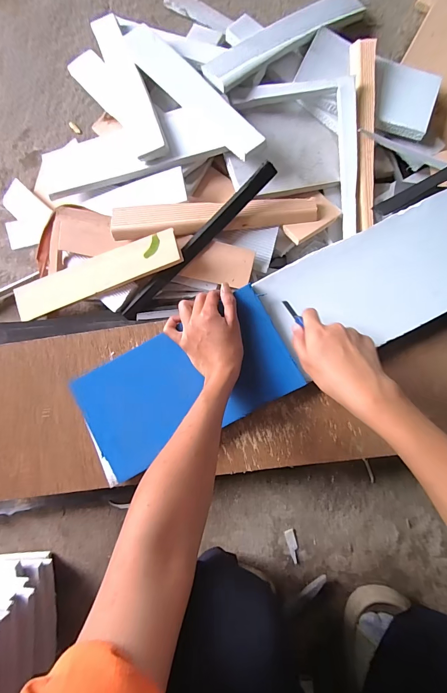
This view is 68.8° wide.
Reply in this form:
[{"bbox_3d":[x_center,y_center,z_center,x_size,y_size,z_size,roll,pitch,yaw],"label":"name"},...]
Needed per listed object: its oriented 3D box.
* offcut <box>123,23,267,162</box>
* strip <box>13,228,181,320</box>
[{"bbox_3d":[-0.047,-0.368,0.467,0.051,0.012,0.284,-43,77,7],"label":"offcut"},{"bbox_3d":[-0.192,-0.102,0.484,0.283,0.014,0.052,-15,87,18],"label":"strip"}]

